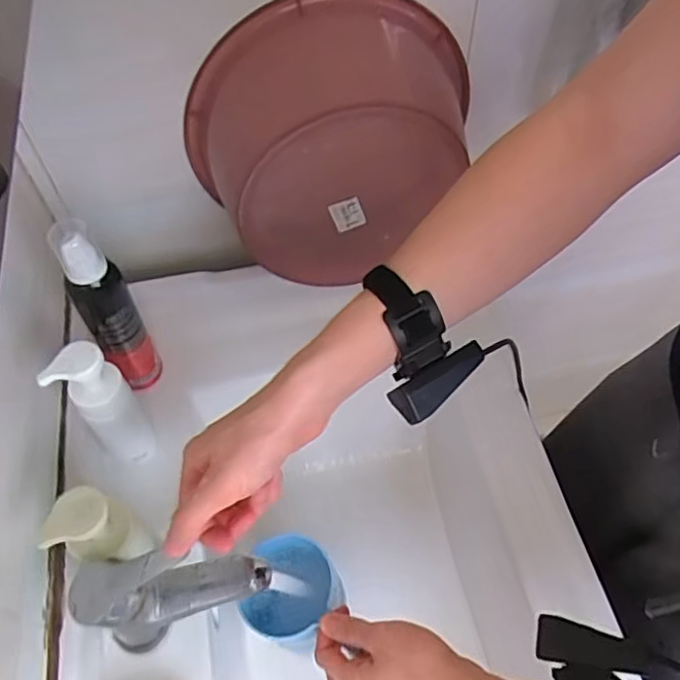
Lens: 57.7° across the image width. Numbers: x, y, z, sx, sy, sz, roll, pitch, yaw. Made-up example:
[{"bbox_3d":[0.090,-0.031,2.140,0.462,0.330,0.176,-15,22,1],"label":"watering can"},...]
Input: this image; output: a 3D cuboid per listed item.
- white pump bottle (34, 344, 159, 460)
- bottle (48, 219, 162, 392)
[{"bbox_3d":[-0.219,0.065,0.578,0.054,0.175,0.046,-32,61,-18],"label":"white pump bottle"},{"bbox_3d":[-0.224,-0.028,0.603,0.048,0.226,0.049,-17,58,-10],"label":"bottle"}]

